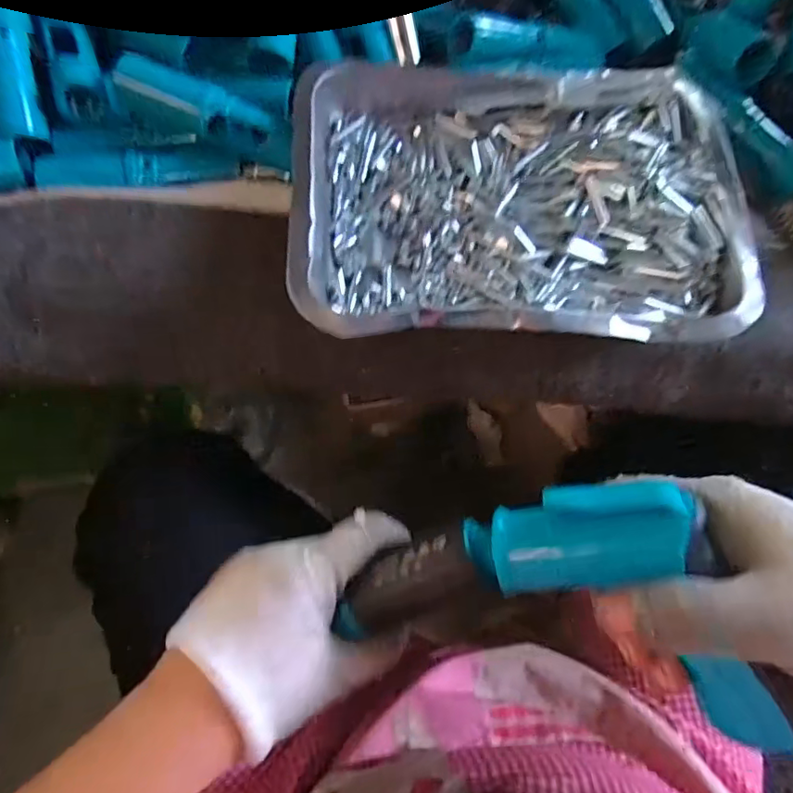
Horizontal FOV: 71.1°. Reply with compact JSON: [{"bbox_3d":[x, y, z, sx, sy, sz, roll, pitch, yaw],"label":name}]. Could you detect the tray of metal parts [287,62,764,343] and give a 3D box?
[{"bbox_3d":[0.069,-0.119,0.329,0.248,0.045,0.187,0,70,-2],"label":"tray of metal parts"}]

